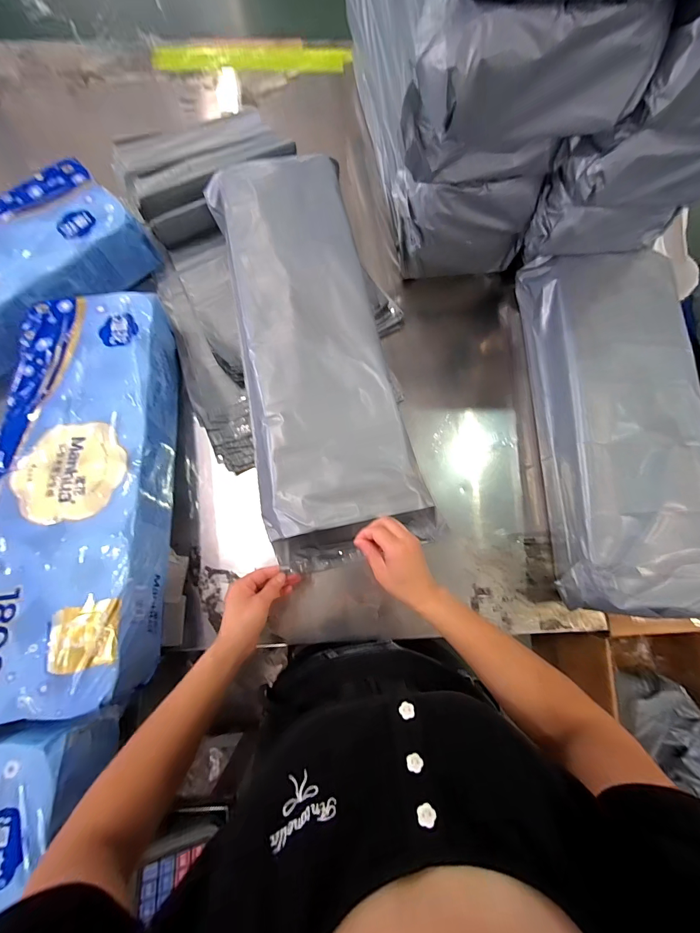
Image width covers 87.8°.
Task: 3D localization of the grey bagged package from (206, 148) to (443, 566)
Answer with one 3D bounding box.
[{"bbox_3d":[-0.060,-0.201,0.605,0.242,0.111,0.697,-11,79,-4],"label":"grey bagged package"}]

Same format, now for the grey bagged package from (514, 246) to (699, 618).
[{"bbox_3d":[0.433,-0.080,0.587,0.235,0.105,0.588,2,76,0],"label":"grey bagged package"}]

